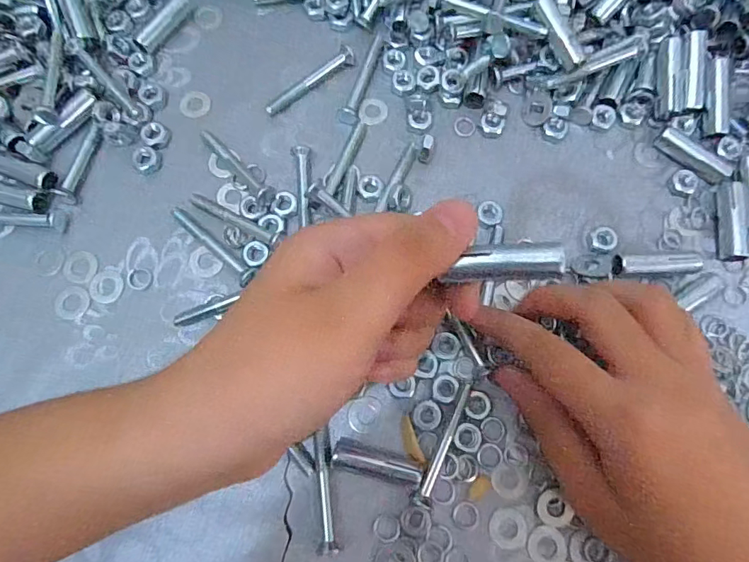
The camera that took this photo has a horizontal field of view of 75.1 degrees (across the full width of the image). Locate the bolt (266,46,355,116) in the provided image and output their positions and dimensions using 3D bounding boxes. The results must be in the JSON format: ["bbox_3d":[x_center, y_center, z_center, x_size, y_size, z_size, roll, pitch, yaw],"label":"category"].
[{"bbox_3d":[-0.034,-0.107,0.265,0.058,0.009,0.008,-40,79,-11],"label":"bolt"}]

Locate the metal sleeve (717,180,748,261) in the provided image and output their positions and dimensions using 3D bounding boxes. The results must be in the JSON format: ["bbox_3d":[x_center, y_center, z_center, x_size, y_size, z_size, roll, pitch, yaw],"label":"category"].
[{"bbox_3d":[0.179,-0.031,0.244,0.011,0.011,0.042,9,75,1],"label":"metal sleeve"}]

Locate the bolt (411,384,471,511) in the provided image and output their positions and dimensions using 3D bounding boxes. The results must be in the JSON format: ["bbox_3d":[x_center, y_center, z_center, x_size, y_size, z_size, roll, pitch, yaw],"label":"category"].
[{"bbox_3d":[0.031,0.072,0.214,0.010,0.008,0.055,23,75,5],"label":"bolt"}]

